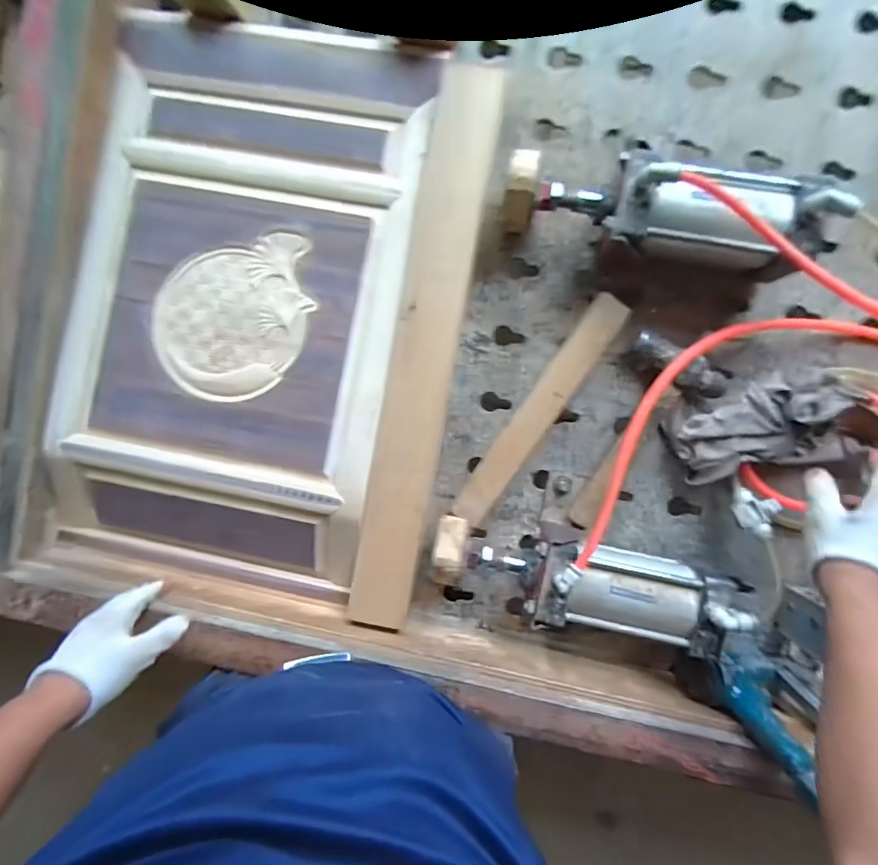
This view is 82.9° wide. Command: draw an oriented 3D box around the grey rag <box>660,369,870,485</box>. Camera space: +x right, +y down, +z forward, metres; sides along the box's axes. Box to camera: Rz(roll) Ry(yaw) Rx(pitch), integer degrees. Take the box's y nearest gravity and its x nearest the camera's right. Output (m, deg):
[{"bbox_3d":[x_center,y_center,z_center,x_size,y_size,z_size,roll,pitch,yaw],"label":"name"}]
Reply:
[{"bbox_3d":[0.395,-0.010,0.600,0.212,0.078,0.117,-11,86,2],"label":"grey rag"}]

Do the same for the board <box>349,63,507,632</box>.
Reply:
[{"bbox_3d":[-0.015,-0.087,0.582,0.076,0.019,0.645,10,93,5],"label":"board"}]

